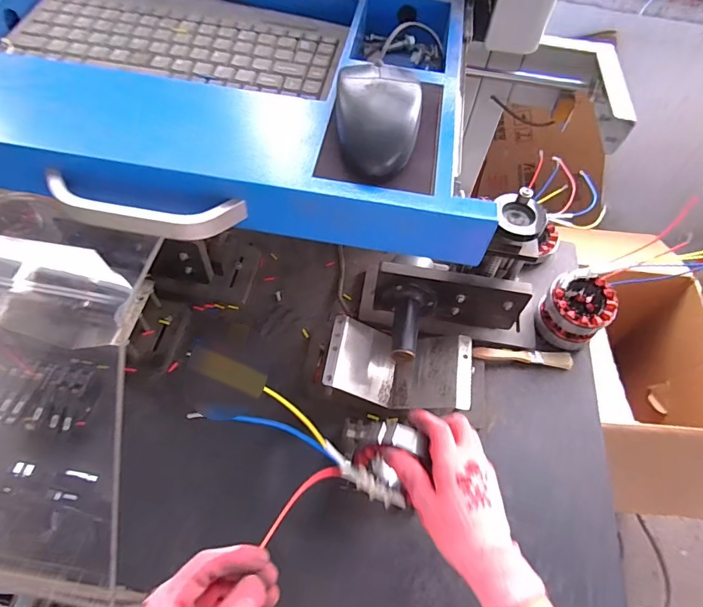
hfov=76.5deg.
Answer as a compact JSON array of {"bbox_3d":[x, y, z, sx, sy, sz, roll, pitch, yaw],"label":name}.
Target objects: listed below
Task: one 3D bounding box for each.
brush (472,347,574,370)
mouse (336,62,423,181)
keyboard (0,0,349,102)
[{"bbox_3d":[0.244,0.075,0.638,0.144,0.012,0.023,5,58,0],"label":"brush"},{"bbox_3d":[0.018,-0.130,0.306,0.055,0.034,0.085,6,58,1],"label":"mouse"},{"bbox_3d":[-0.150,-0.247,0.407,0.279,0.014,0.126,10,58,3],"label":"keyboard"}]

